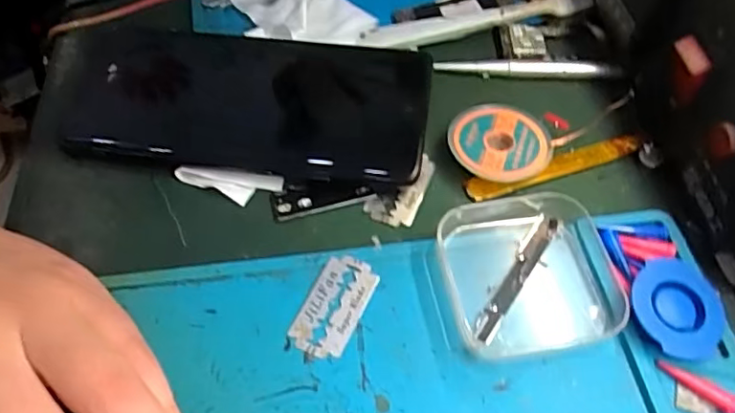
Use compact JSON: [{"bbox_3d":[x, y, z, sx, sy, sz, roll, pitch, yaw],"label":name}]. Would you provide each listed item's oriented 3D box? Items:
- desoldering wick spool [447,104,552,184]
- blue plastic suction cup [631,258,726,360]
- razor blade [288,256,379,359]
[{"bbox_3d":[0.060,-0.028,0.266,0.044,0.012,0.039,22,58,15],"label":"desoldering wick spool"},{"bbox_3d":[0.115,0.038,0.217,0.033,0.014,0.034,0,55,1],"label":"blue plastic suction cup"},{"bbox_3d":[-0.013,0.038,0.227,0.022,0.004,0.042,21,58,15],"label":"razor blade"}]

